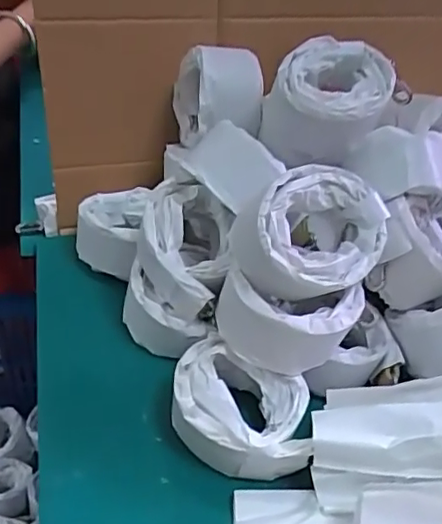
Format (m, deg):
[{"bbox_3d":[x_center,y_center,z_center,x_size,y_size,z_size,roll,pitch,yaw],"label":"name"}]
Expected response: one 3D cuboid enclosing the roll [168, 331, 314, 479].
[{"bbox_3d":[0.015,0.106,0.411,0.099,0.052,0.073,15,40,9],"label":"roll"}]

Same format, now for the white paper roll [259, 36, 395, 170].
[{"bbox_3d":[0.081,-0.120,0.460,0.094,0.082,0.088,13,40,6],"label":"white paper roll"}]

